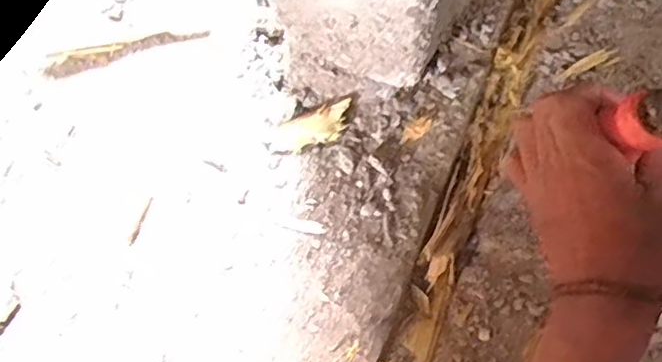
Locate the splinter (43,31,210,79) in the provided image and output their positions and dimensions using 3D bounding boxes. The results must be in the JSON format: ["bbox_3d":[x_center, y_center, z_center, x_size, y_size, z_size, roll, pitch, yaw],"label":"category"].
[{"bbox_3d":[-0.174,-0.112,0.510,0.136,0.012,0.017,-16,75,-3],"label":"splinter"}]

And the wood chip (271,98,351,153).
[{"bbox_3d":[-0.014,-0.041,0.478,0.068,0.015,0.024,-23,75,13],"label":"wood chip"}]

